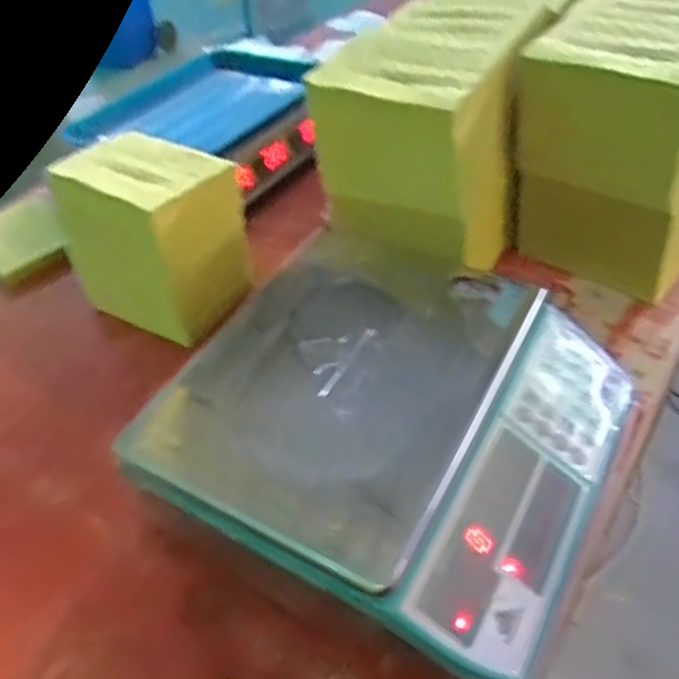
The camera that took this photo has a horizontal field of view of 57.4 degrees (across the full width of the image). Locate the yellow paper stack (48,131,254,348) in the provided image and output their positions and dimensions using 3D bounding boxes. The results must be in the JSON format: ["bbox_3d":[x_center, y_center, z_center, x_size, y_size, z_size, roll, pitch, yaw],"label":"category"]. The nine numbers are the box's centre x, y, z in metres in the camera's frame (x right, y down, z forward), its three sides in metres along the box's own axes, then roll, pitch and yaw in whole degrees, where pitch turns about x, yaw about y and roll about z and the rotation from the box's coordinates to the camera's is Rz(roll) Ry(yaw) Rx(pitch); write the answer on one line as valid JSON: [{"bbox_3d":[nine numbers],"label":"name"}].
[{"bbox_3d":[-0.188,-0.114,0.666,0.165,0.163,0.132,22,52,26],"label":"yellow paper stack"}]

